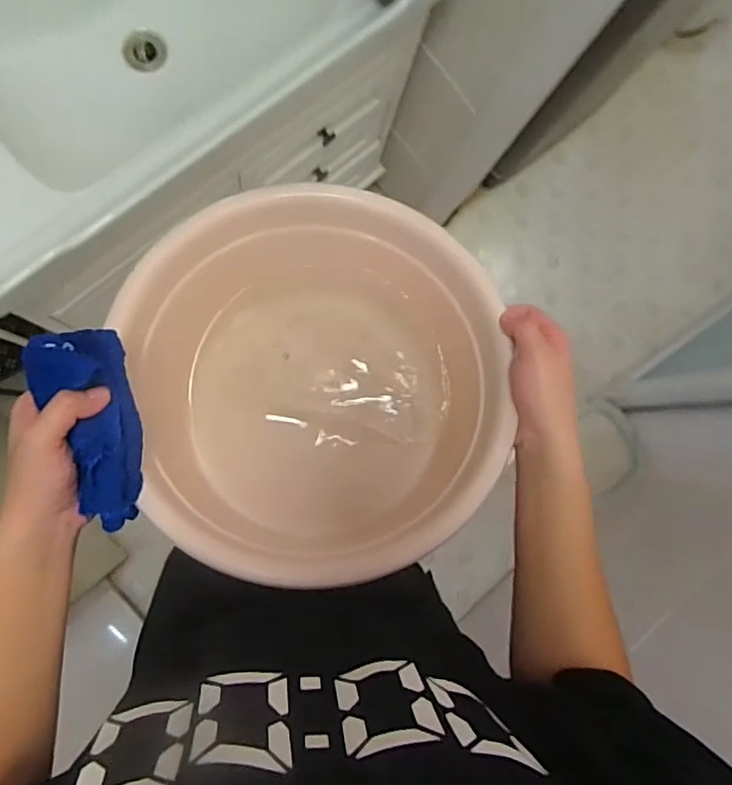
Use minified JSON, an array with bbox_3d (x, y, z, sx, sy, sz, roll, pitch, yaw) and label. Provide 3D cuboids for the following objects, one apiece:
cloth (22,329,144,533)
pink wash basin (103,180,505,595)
[{"bbox_3d":[-0.196,0.029,0.429,0.062,0.029,0.147,-14,100,-8],"label":"cloth"},{"bbox_3d":[-0.044,-0.010,0.555,0.318,0.168,0.319,0,88,-8],"label":"pink wash basin"}]

